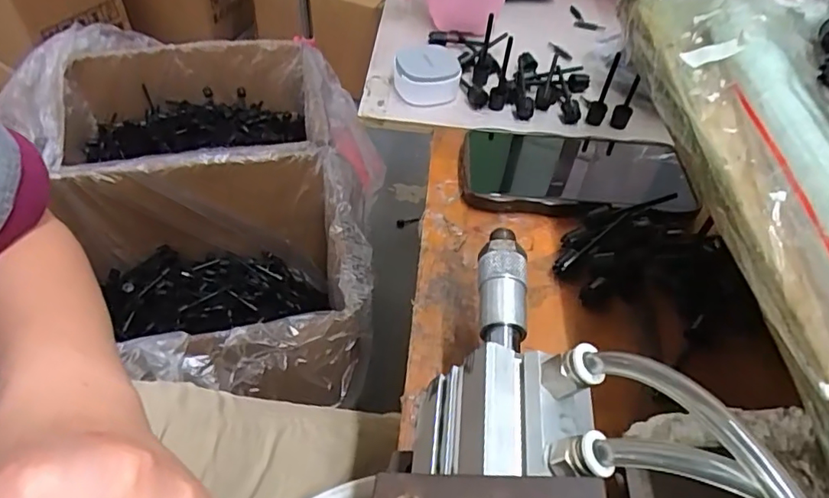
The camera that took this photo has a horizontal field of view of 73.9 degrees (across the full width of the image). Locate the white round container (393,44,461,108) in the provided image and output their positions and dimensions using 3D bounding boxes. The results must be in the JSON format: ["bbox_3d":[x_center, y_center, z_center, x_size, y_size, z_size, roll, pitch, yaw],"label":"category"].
[{"bbox_3d":[0.009,-0.154,0.479,0.053,0.027,0.061,-3,50,-7],"label":"white round container"}]

